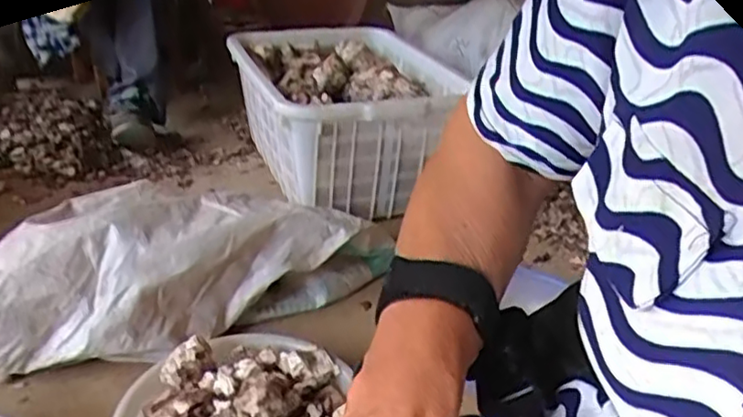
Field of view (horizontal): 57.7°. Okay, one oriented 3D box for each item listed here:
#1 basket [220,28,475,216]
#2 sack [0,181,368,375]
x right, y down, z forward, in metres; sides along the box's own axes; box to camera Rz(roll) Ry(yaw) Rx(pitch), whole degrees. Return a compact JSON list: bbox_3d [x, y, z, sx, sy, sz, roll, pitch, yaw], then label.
[{"bbox_3d":[-0.061,-0.219,1.576,0.433,0.264,0.585,-8,28,-21],"label":"basket"},{"bbox_3d":[-0.362,0.092,1.041,0.762,0.179,0.250,-15,31,-32],"label":"sack"}]

